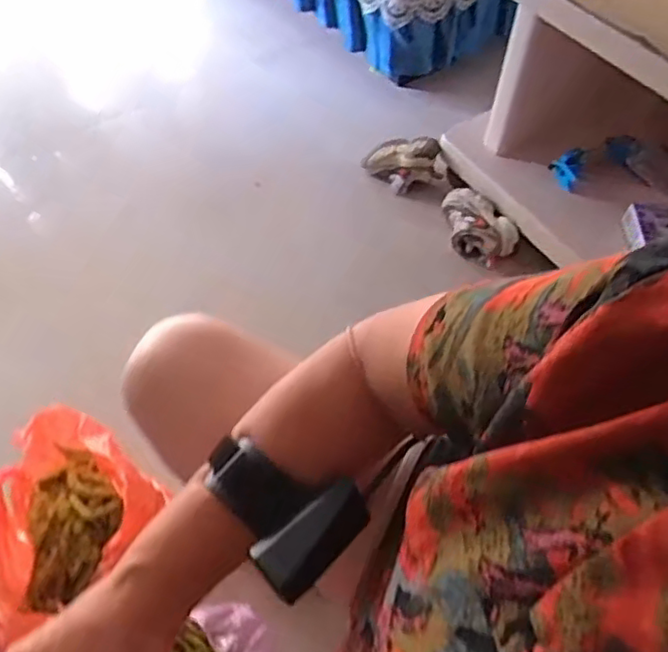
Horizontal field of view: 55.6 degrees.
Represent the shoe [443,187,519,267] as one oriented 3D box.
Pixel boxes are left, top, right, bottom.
[{"bbox_3d":[0.249,-0.174,1.127,0.156,0.074,0.077,37,63,23],"label":"shoe"}]

